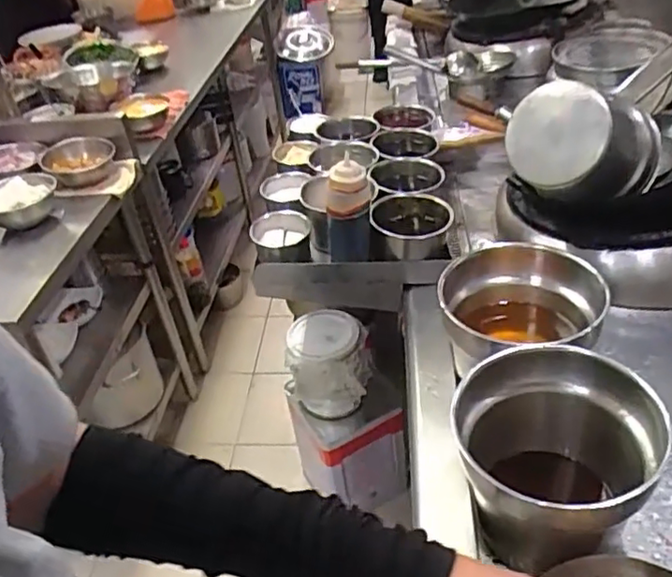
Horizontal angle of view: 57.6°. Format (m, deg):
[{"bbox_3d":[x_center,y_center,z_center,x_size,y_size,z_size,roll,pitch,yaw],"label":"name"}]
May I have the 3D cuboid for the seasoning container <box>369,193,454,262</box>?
[{"bbox_3d":[0.145,-0.121,1.182,0.149,0.074,0.148,0,39,10],"label":"seasoning container"}]

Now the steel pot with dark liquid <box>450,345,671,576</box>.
[{"bbox_3d":[0.260,0.226,0.774,0.227,0.215,0.224,-5,38,4],"label":"steel pot with dark liquid"}]

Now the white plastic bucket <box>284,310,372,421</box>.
[{"bbox_3d":[-0.024,0.193,1.509,0.210,0.213,0.184,-11,38,-4],"label":"white plastic bucket"}]

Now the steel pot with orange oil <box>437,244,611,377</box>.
[{"bbox_3d":[0.275,0.064,0.934,0.223,0.166,0.246,4,40,15],"label":"steel pot with orange oil"}]

